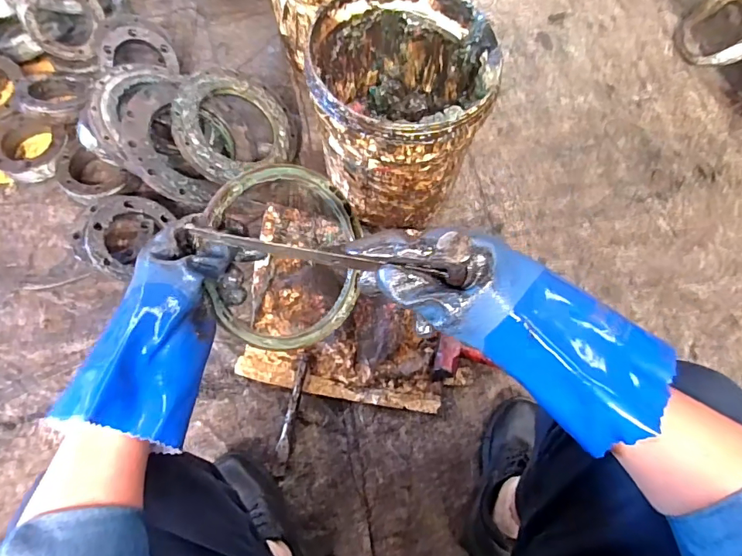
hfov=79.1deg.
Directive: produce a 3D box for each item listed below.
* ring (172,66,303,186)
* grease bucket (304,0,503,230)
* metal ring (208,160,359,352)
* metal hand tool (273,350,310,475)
[{"bbox_3d":[-0.271,-0.308,0.937,0.261,0.042,0.242,7,76,-30],"label":"ring"},{"bbox_3d":[0.052,-0.290,0.825,0.284,0.302,0.300,0,68,1],"label":"grease bucket"},{"bbox_3d":[-0.083,-0.021,0.477,0.178,0.016,0.189,-3,94,-41],"label":"metal ring"},{"bbox_3d":[-0.142,0.239,0.803,0.021,0.023,0.210,10,71,3],"label":"metal hand tool"}]

